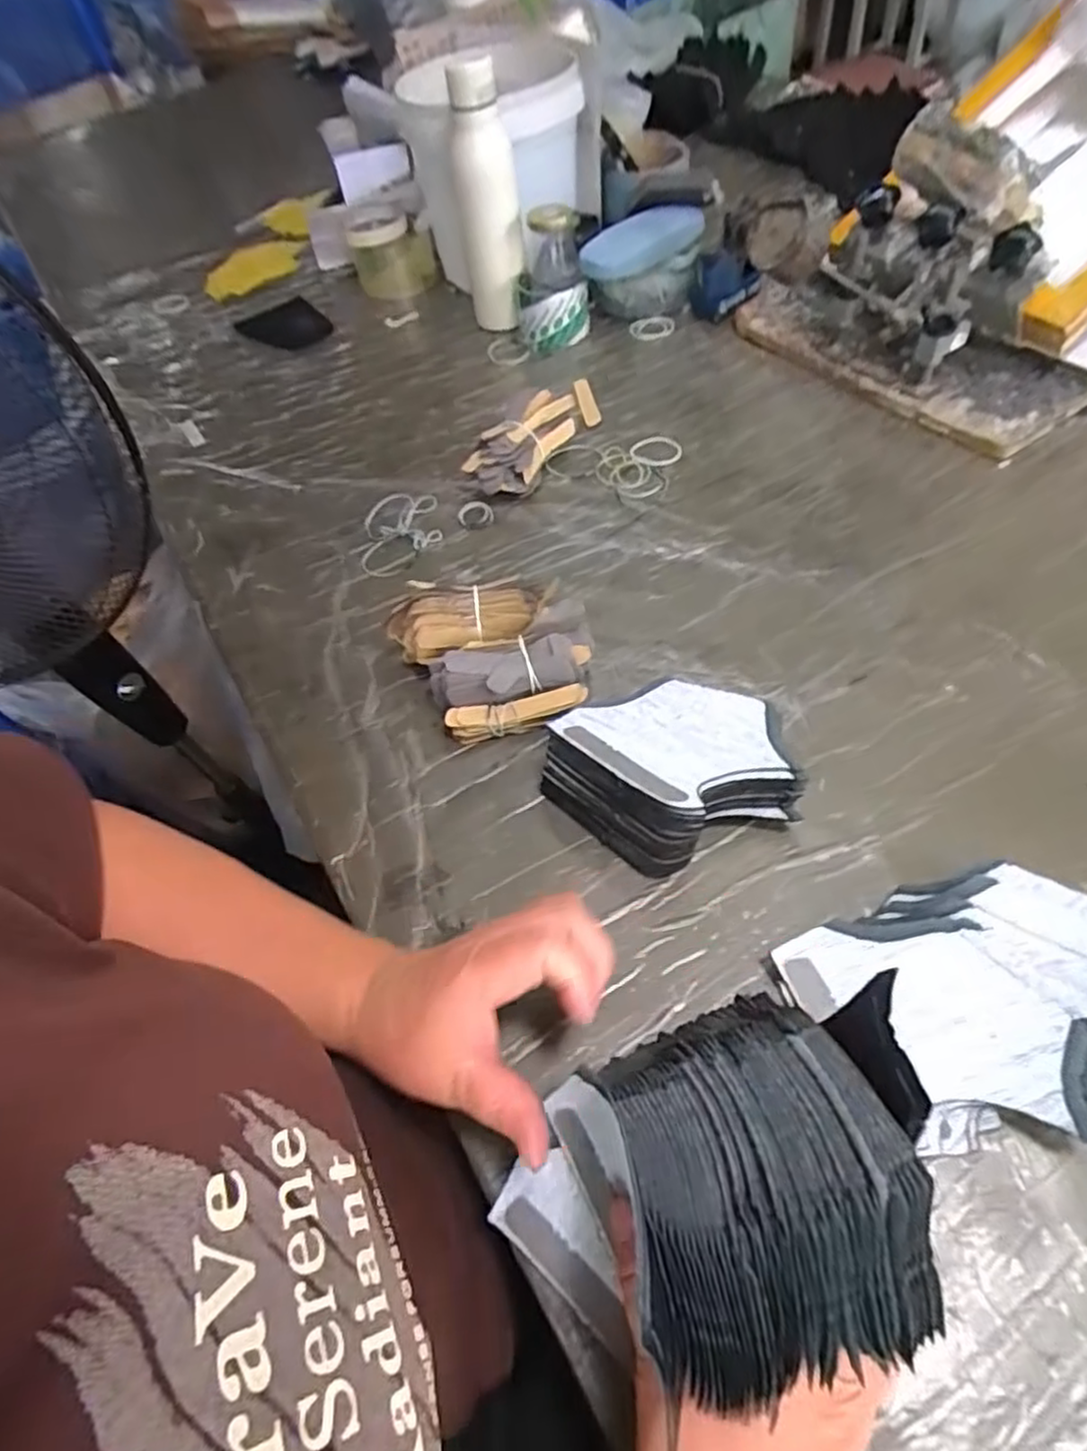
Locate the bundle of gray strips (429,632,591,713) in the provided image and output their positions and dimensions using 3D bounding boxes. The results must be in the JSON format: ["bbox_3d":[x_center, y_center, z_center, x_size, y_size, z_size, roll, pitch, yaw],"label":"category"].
[{"bbox_3d":[-0.022,-0.039,0.509,0.112,0.040,0.020,-12,16,-5],"label":"bundle of gray strips"}]

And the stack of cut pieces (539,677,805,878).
[{"bbox_3d":[0.079,0.029,0.454,0.141,0.061,0.109,-24,53,-8],"label":"stack of cut pieces"}]

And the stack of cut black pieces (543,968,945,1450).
[{"bbox_3d":[0.080,0.176,0.283,0.125,0.085,0.116,-16,53,-6],"label":"stack of cut black pieces"}]

